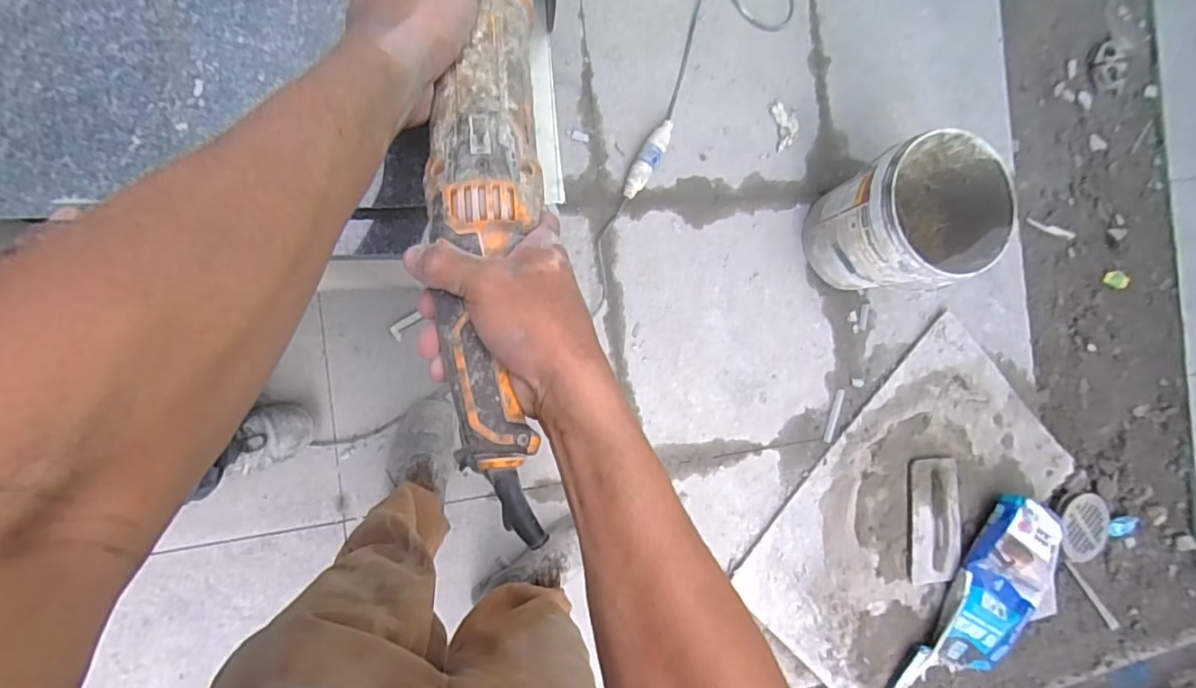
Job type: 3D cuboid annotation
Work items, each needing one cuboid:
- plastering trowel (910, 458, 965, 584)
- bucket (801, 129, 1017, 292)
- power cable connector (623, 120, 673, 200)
[{"bbox_3d":[0.836,0.439,1.397,0.135,0.032,0.308,2,89,-15],"label":"plastering trowel"},{"bbox_3d":[0.662,-0.266,1.251,0.300,0.323,0.282,0,89,-15],"label":"bucket"},{"bbox_3d":[0.113,-0.408,1.240,0.049,0.044,0.196,32,82,-13],"label":"power cable connector"}]

